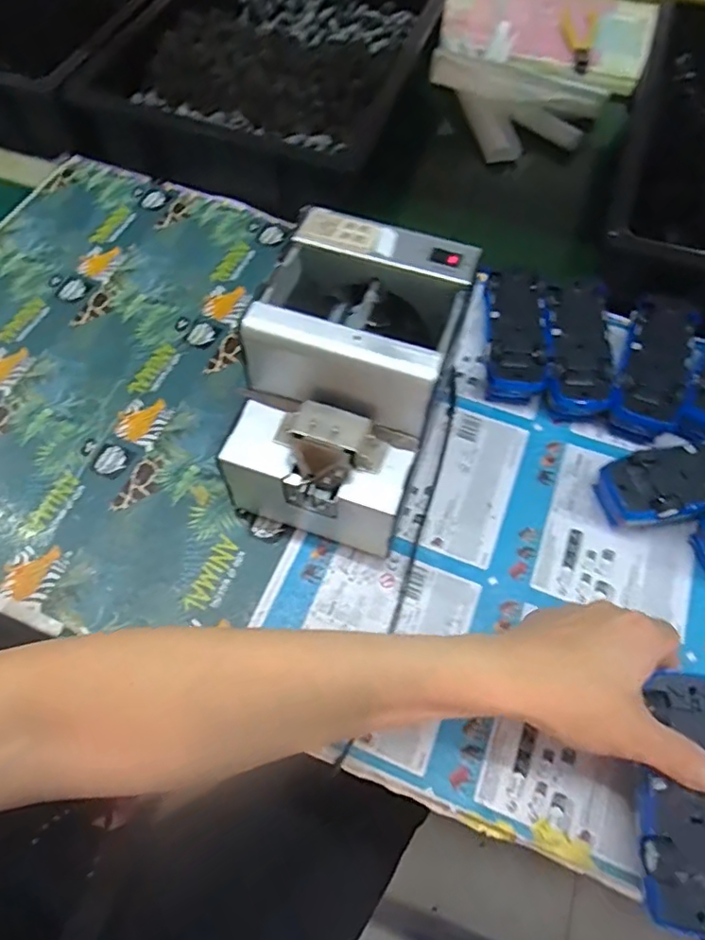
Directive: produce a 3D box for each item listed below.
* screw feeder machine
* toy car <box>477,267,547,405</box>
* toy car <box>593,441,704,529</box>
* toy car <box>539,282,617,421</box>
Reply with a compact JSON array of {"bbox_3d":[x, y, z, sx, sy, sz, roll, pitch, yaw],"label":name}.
[{"bbox_3d":[-0.010,-0.057,0.406,0.135,0.150,0.178,17,62,8],"label":"screw feeder machine"},{"bbox_3d":[0.137,-0.116,0.499,0.053,0.043,0.122,3,61,1],"label":"toy car"},{"bbox_3d":[0.252,0.010,0.428,0.135,0.034,0.054,-11,62,-6],"label":"toy car"},{"bbox_3d":[0.187,-0.103,0.490,0.053,0.044,0.126,4,61,1],"label":"toy car"}]

